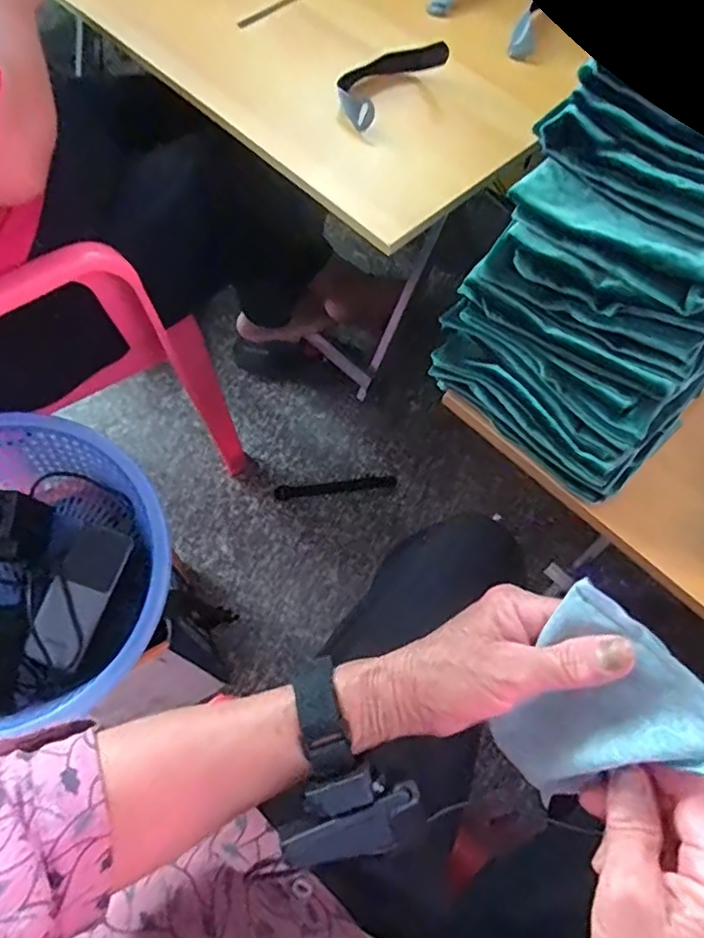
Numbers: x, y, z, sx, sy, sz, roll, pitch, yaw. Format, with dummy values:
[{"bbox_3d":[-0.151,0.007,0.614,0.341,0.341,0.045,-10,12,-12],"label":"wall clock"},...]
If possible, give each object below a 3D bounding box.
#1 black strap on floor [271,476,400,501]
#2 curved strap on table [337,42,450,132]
[{"bbox_3d":[-0.027,0.030,1.005,0.200,0.006,0.024,-6,65,-4],"label":"black strap on floor"},{"bbox_3d":[0.038,-0.376,0.579,0.112,0.035,0.059,-33,70,-15],"label":"curved strap on table"}]

